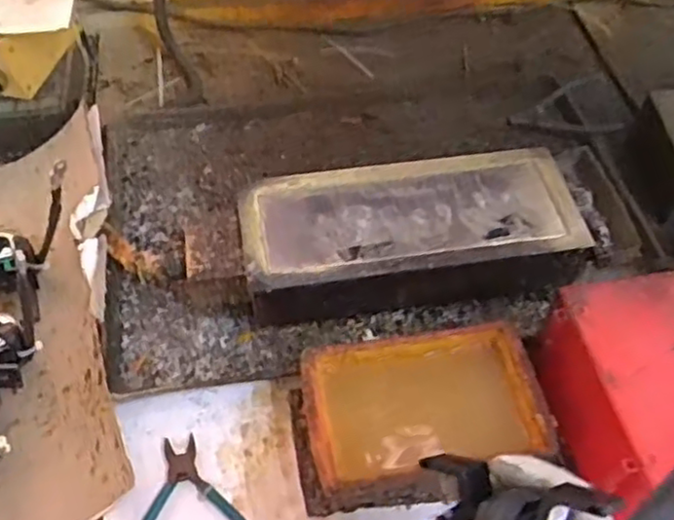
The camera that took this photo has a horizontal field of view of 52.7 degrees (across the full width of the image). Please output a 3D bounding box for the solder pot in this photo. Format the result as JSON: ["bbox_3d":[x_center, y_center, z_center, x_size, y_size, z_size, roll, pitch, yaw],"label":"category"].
[{"bbox_3d":[0.076,-0.018,0.716,0.341,0.090,0.164,-8,54,-7],"label":"solder pot"}]

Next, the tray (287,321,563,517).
[{"bbox_3d":[0.069,0.138,0.601,0.208,0.071,0.133,-8,54,-7],"label":"tray"}]

